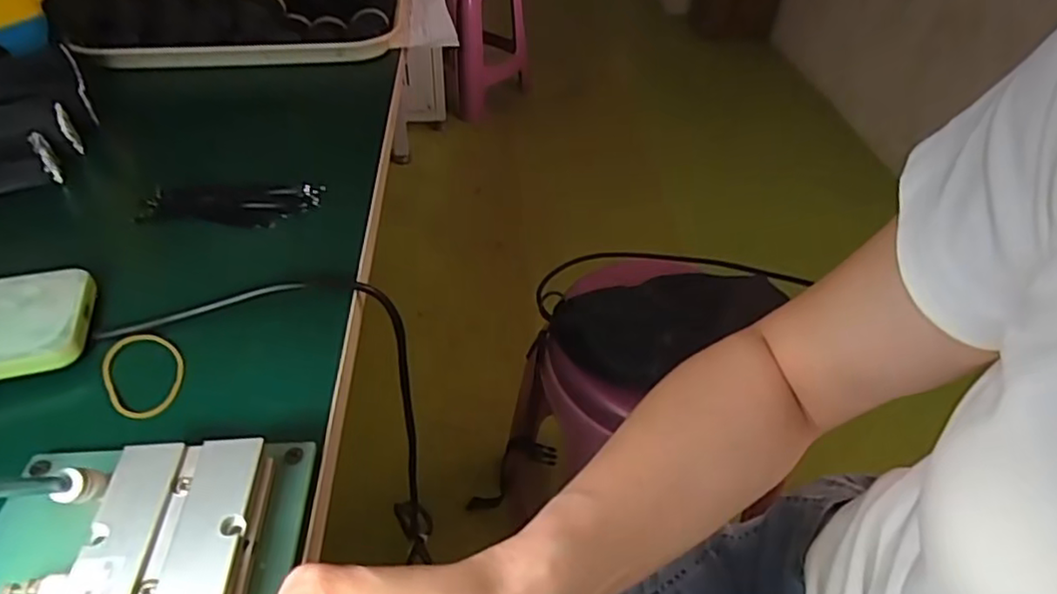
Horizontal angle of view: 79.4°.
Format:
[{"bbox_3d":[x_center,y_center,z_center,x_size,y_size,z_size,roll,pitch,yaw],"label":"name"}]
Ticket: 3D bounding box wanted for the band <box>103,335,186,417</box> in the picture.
[{"bbox_3d":[-0.193,0.039,0.320,0.036,0.004,0.054,-24,55,-28],"label":"band"}]

